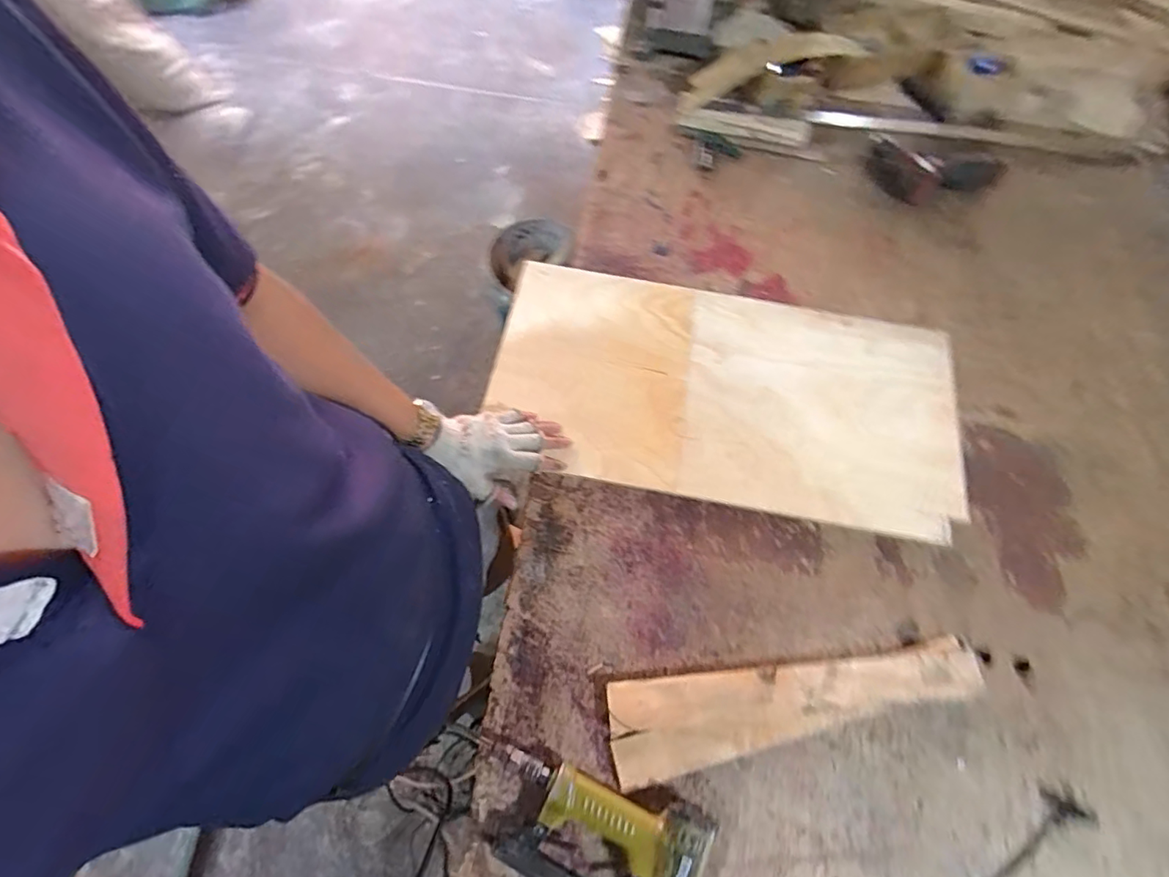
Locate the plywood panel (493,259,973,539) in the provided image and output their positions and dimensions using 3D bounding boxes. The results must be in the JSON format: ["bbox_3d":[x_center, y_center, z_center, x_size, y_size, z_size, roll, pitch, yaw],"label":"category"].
[{"bbox_3d":[0.187,-0.066,0.740,0.622,0.016,0.318,11,70,5],"label":"plywood panel"}]

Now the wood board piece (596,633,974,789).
[{"bbox_3d":[0.235,0.285,0.593,0.416,0.025,0.094,-11,69,-3],"label":"wood board piece"}]

